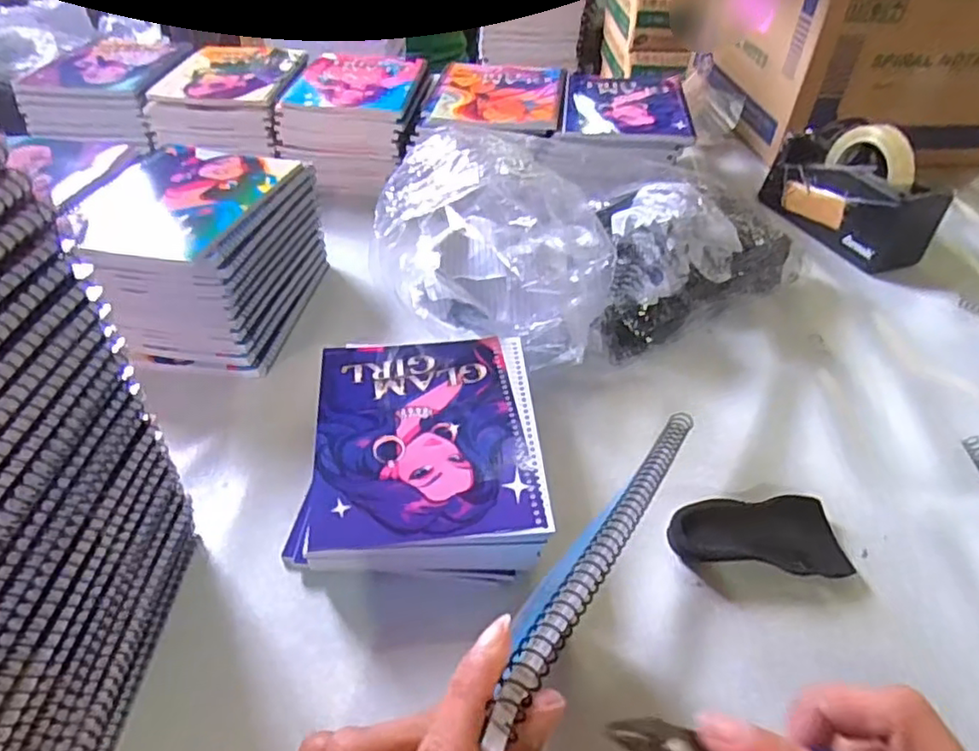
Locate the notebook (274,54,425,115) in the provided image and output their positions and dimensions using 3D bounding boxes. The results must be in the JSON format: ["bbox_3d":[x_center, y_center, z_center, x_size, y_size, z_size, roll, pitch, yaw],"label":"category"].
[{"bbox_3d":[-0.173,-0.388,0.835,0.156,0.011,0.181,8,46,1],"label":"notebook"}]

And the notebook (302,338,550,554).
[{"bbox_3d":[-0.045,0.038,0.466,0.156,0.011,0.209,-4,42,-5],"label":"notebook"}]

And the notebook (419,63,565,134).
[{"bbox_3d":[0.012,-0.360,0.813,0.167,0.018,0.206,6,42,5],"label":"notebook"}]

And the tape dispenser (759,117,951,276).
[{"bbox_3d":[0.426,-0.226,0.748,0.077,0.123,0.197,-14,44,-16],"label":"tape dispenser"}]

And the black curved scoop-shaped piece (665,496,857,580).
[{"bbox_3d":[0.186,0.112,0.436,0.122,0.023,0.060,-6,43,-8],"label":"black curved scoop-shaped piece"}]

